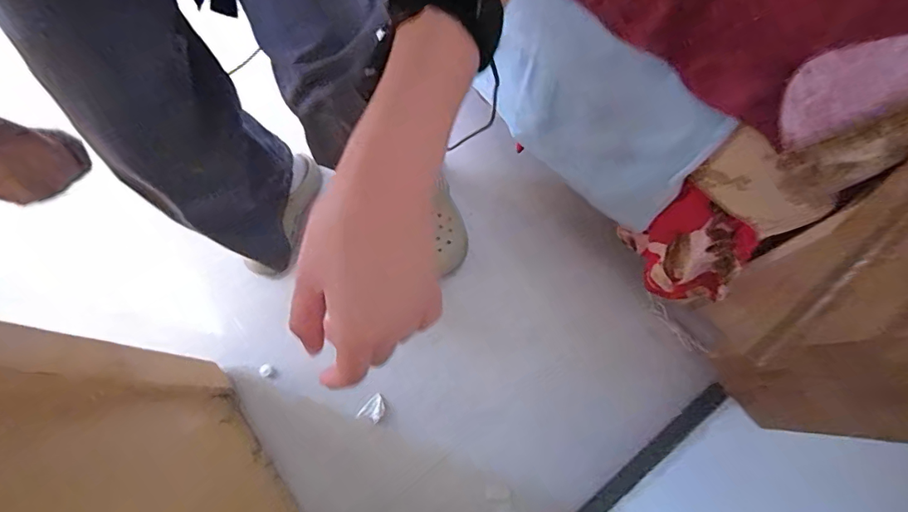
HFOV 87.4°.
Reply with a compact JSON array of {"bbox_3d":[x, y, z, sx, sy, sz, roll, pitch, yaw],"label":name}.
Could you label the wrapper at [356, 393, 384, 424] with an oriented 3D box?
[{"bbox_3d":[-0.127,0.242,0.749,0.031,0.016,0.044,34,77,12],"label":"wrapper"}]

